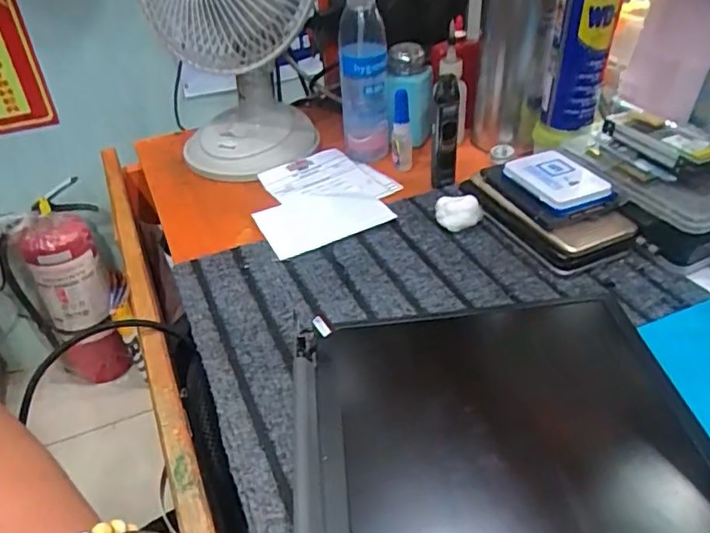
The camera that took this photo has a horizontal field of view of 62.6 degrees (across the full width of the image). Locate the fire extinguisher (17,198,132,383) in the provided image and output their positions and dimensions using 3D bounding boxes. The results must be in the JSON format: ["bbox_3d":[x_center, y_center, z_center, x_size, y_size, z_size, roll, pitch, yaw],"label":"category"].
[{"bbox_3d":[-0.627,0.080,1.325,0.154,0.451,0.117,-23,41,-24],"label":"fire extinguisher"}]

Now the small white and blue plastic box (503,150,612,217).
[{"bbox_3d":[0.170,-0.073,0.494,0.064,0.013,0.076,-16,39,-17],"label":"small white and blue plastic box"}]

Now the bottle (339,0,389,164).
[{"bbox_3d":[0.012,-0.221,0.600,0.054,0.214,0.068,5,39,12],"label":"bottle"}]

